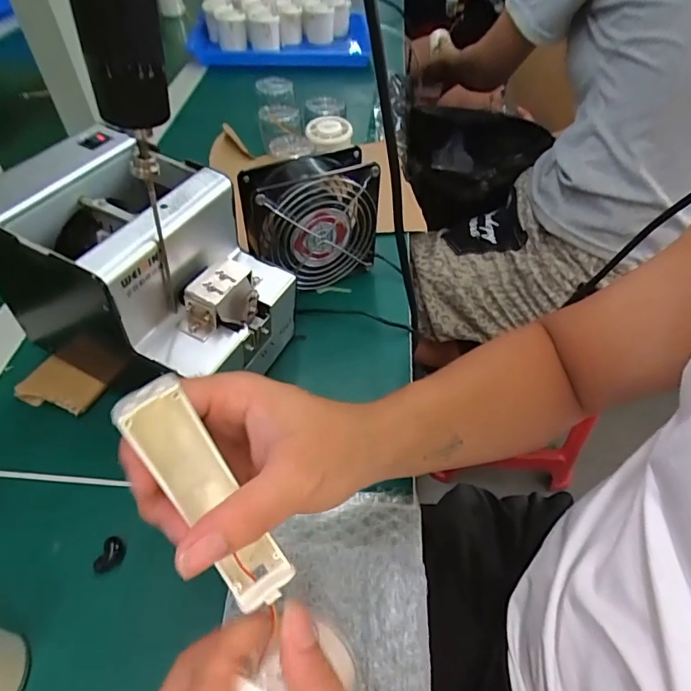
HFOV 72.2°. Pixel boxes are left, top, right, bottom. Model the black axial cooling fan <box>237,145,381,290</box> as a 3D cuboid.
[{"bbox_3d":[-0.032,-0.113,0.450,0.122,0.123,0.050,-18,53,-17],"label":"black axial cooling fan"}]

